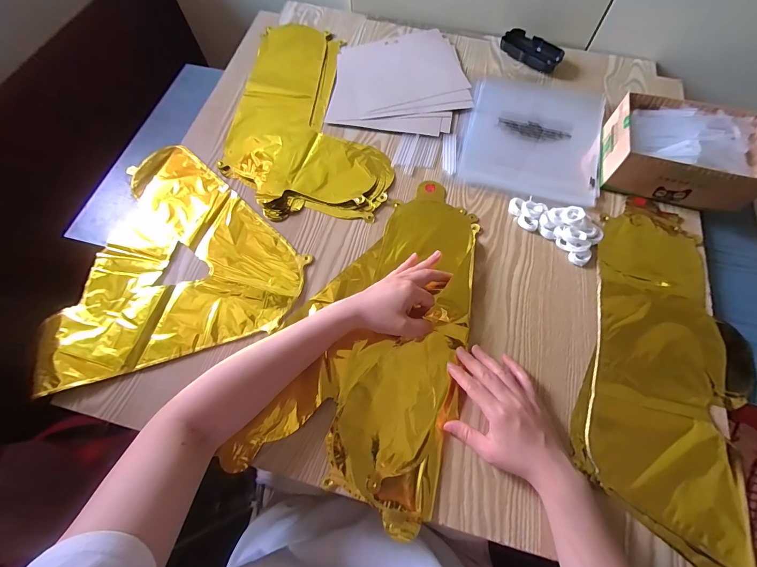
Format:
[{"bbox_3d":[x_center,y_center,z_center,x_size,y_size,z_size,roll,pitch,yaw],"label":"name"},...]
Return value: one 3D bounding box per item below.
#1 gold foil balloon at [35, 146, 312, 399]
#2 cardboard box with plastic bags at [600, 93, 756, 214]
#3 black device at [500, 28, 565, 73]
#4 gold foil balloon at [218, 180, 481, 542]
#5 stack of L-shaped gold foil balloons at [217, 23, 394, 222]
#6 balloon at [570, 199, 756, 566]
[{"bbox_3d":[-0.283,-0.060,0.472,0.312,0.011,0.329,-16,67,-5],"label":"gold foil balloon"},{"bbox_3d":[0.424,-0.183,0.475,0.187,0.065,0.136,12,68,7],"label":"cardboard box with plastic bags"},{"bbox_3d":[0.271,-0.414,0.606,0.105,0.019,0.054,41,74,17],"label":"black device"},{"bbox_3d":[0.007,0.043,0.429,0.217,0.025,0.416,17,68,8],"label":"gold foil balloon"},{"bbox_3d":[-0.109,-0.291,0.566,0.253,0.015,0.410,1,67,2],"label":"stack of L-shaped gold foil balloons"},{"bbox_3d":[0.347,0.087,0.398,0.185,0.013,0.403,18,68,9],"label":"balloon"}]

